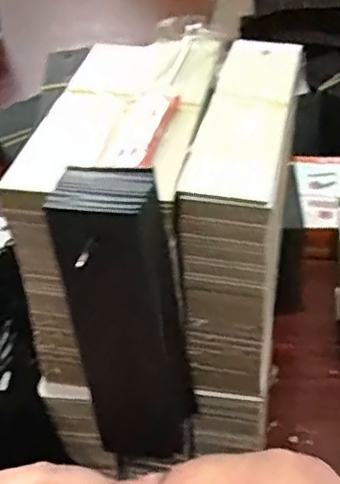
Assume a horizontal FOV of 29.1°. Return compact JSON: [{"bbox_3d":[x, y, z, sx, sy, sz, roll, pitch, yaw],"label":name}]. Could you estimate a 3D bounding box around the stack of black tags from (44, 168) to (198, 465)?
[{"bbox_3d":[-0.014,0.034,0.253,0.040,0.136,0.028,-6,41,3],"label":"stack of black tags"}]

